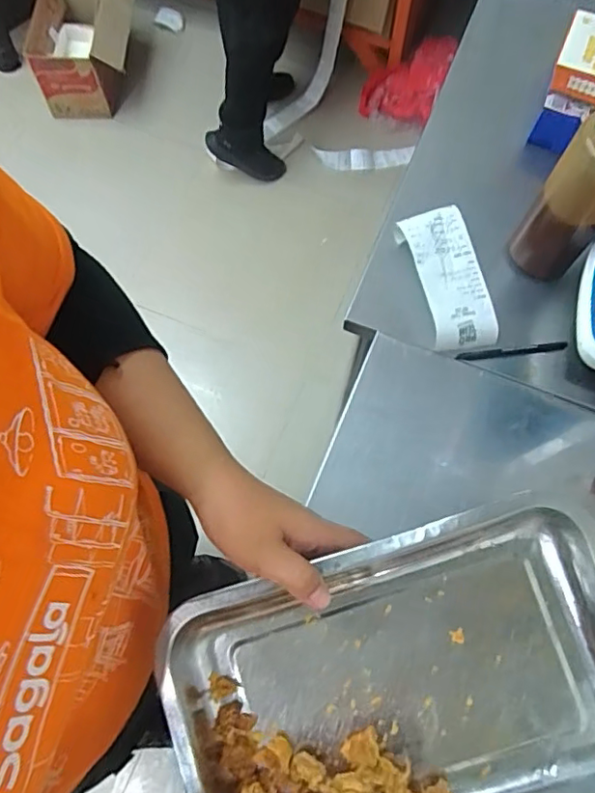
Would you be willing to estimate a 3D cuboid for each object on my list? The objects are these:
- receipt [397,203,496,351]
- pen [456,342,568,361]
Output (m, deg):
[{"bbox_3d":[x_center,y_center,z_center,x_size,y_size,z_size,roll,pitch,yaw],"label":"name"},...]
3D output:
[{"bbox_3d":[0.186,-0.143,0.694,0.077,0.027,0.176,-17,86,-7],"label":"receipt"},{"bbox_3d":[0.258,-0.054,0.687,0.133,0.007,0.011,-6,70,-3],"label":"pen"}]

